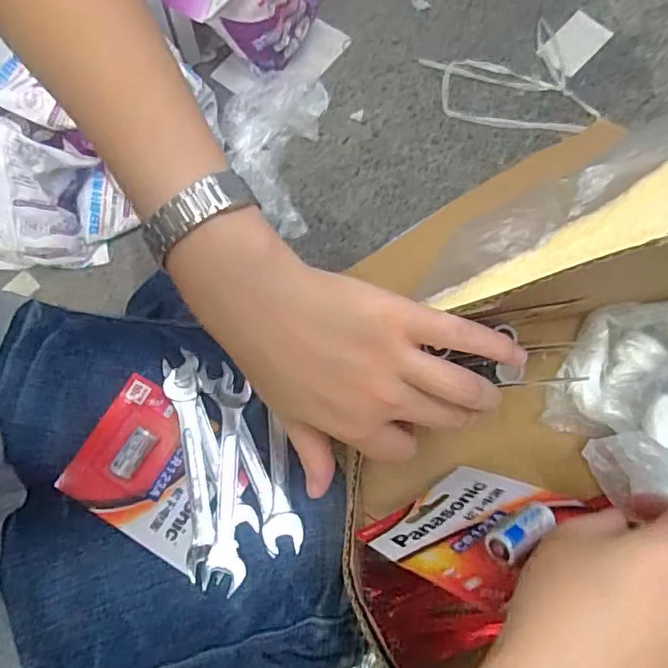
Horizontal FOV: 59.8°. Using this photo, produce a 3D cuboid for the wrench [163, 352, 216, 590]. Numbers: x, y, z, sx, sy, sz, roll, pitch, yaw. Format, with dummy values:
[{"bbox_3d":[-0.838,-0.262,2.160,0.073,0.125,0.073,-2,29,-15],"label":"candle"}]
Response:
[{"bbox_3d":[-0.100,0.085,0.396,0.024,0.011,0.148,-8,72,-4],"label":"wrench"}]

